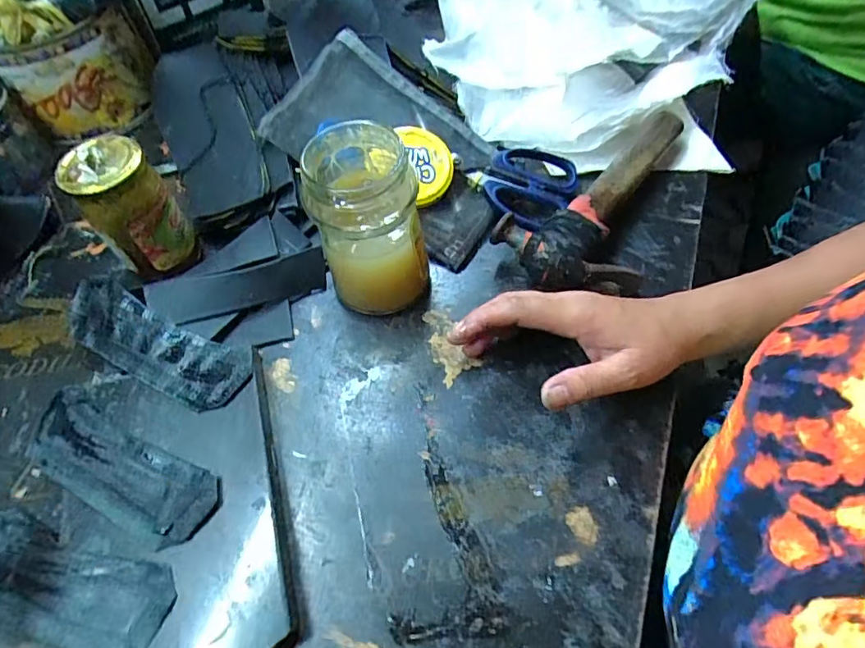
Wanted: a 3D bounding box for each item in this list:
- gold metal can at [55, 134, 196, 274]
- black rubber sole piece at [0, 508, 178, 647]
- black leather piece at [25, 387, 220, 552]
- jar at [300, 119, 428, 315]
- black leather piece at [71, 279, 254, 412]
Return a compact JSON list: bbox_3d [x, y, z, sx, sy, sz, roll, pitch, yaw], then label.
[{"bbox_3d":[-0.230,-0.093,0.403,0.059,0.087,0.055,-37,63,-18],"label":"gold metal can"},{"bbox_3d":[-0.227,0.158,0.322,0.154,0.023,0.053,12,59,12],"label":"black rubber sole piece"},{"bbox_3d":[-0.206,0.093,0.347,0.149,0.007,0.052,25,63,19],"label":"black leather piece"},{"bbox_3d":[-0.047,-0.071,0.388,0.069,0.132,0.072,-2,57,3],"label":"jar"},{"bbox_3d":[-0.206,0.016,0.391,0.151,0.011,0.052,22,72,11],"label":"black leather piece"}]

